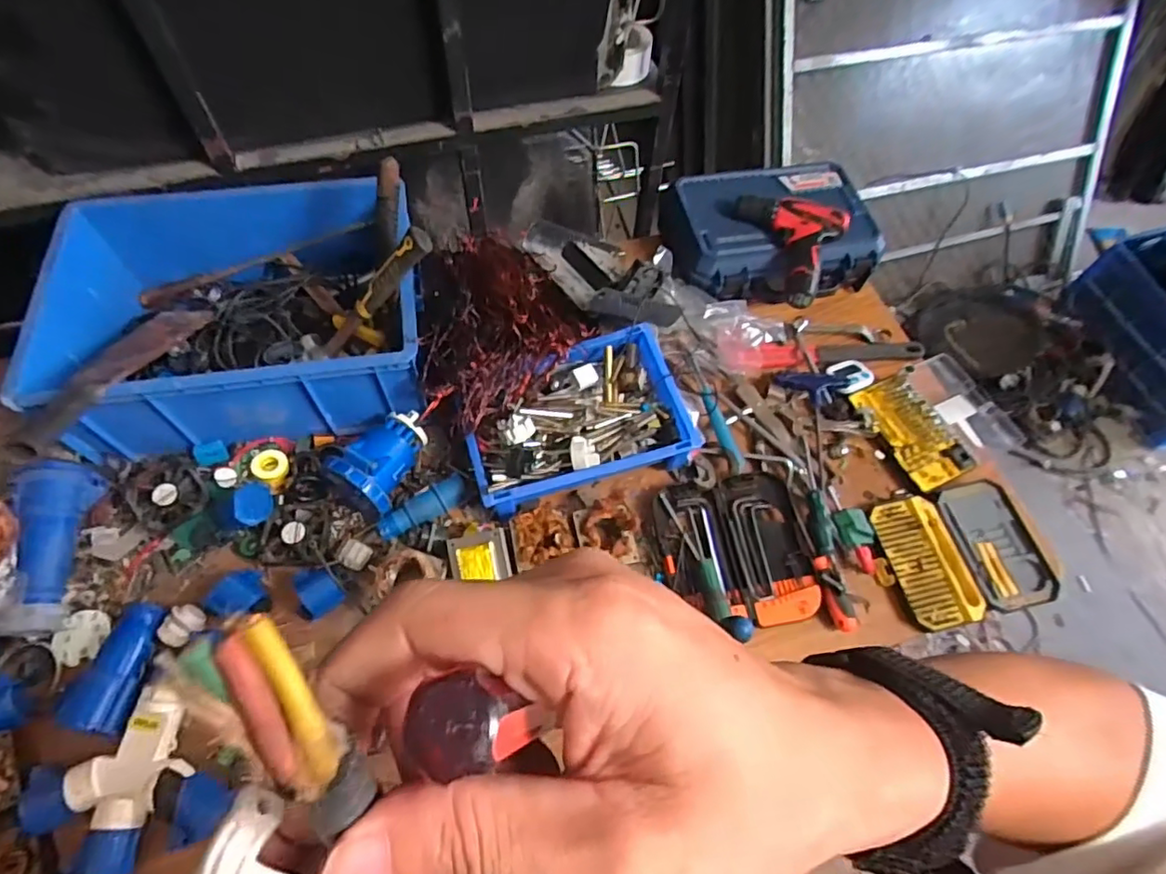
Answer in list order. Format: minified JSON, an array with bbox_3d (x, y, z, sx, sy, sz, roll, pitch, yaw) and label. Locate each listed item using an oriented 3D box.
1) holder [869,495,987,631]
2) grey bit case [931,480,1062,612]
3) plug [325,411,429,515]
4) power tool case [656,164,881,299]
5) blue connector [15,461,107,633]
[{"bbox_3d":[0.496,0.178,0.860,0.108,0.018,0.181,-9,62,-9],"label":"holder"},{"bbox_3d":[0.614,0.155,0.884,0.130,0.024,0.188,-9,62,-9],"label":"grey bit case"},{"bbox_3d":[-0.274,0.025,0.822,0.089,0.082,0.141,24,62,10],"label":"plug"},{"bbox_3d":[0.336,-0.378,1.067,0.358,0.110,0.268,-10,62,-10],"label":"power tool case"},{"bbox_3d":[-0.661,0.133,0.741,0.065,0.071,0.210,-5,74,-7],"label":"blue connector"}]

